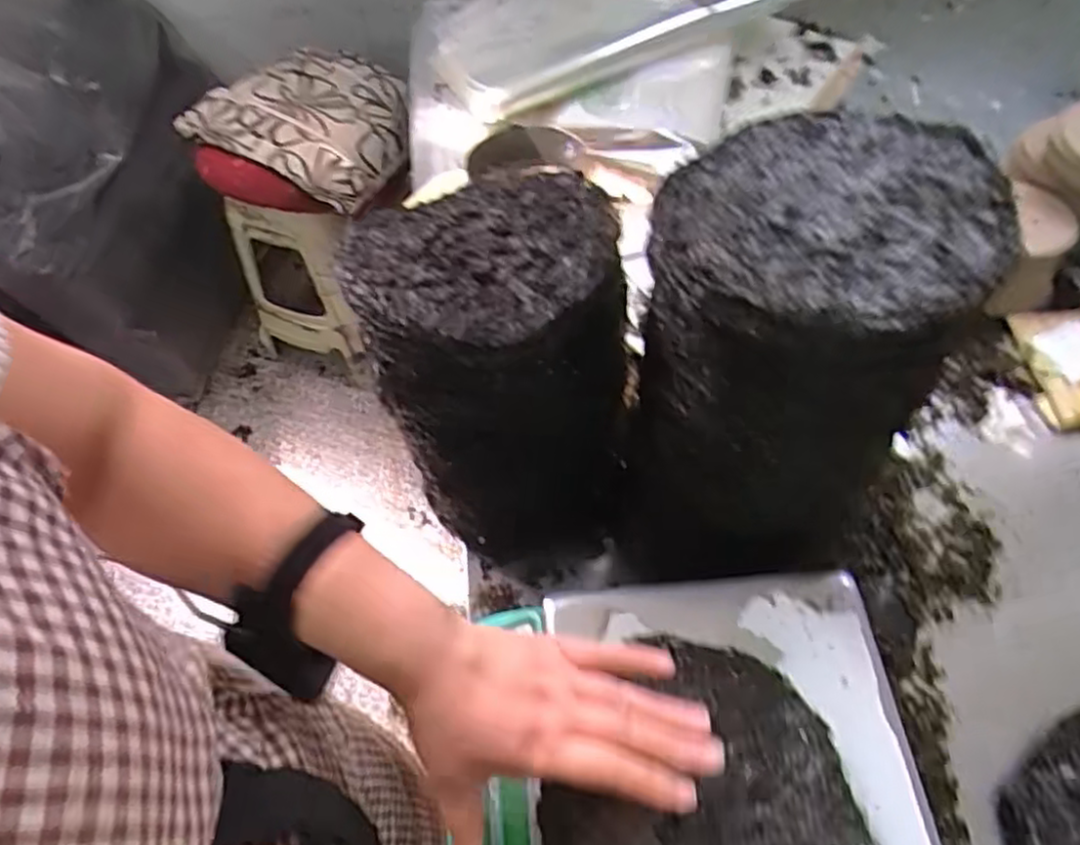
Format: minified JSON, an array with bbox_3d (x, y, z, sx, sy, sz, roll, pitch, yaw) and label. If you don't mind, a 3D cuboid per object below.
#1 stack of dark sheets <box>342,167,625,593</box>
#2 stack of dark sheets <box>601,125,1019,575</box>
[{"bbox_3d":[-0.031,-0.008,0.658,0.195,0.375,0.197,-18,58,-10],"label":"stack of dark sheets"},{"bbox_3d":[0.179,-0.020,0.604,0.206,0.406,0.206,18,59,12],"label":"stack of dark sheets"}]

